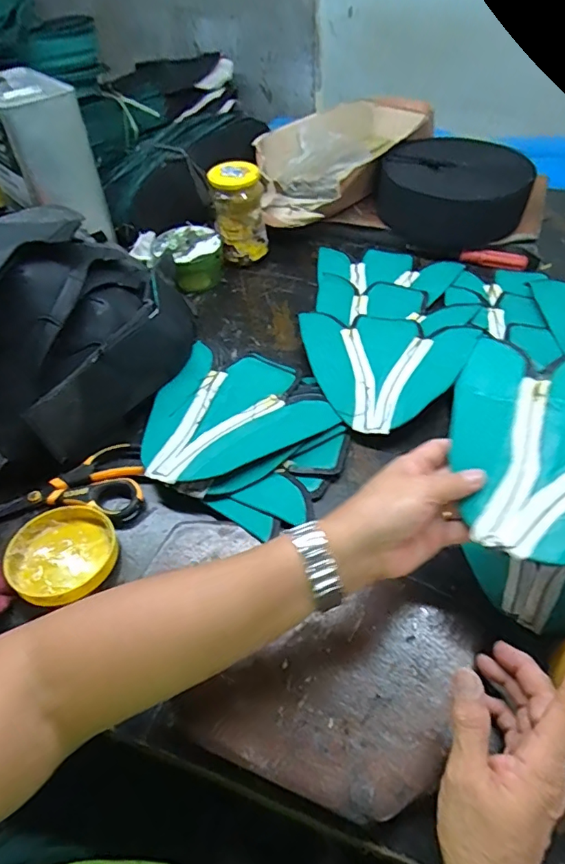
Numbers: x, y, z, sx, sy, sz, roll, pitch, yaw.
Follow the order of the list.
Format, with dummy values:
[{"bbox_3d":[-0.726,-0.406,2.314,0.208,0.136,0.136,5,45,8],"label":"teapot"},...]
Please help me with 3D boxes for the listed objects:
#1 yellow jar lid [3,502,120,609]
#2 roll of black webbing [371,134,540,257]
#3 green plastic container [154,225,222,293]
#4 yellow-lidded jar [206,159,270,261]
[{"bbox_3d":[-0.202,0.111,0.455,0.092,0.021,0.094,-2,50,2],"label":"yellow jar lid"},{"bbox_3d":[0.252,-0.353,0.745,0.212,0.104,0.175,14,52,16],"label":"roll of black webbing"},{"bbox_3d":[-0.140,-0.261,0.751,0.097,0.066,0.089,-34,55,-22],"label":"green plastic container"},{"bbox_3d":[-0.063,-0.321,0.726,0.074,0.123,0.066,-7,50,-2],"label":"yellow-lidded jar"}]

